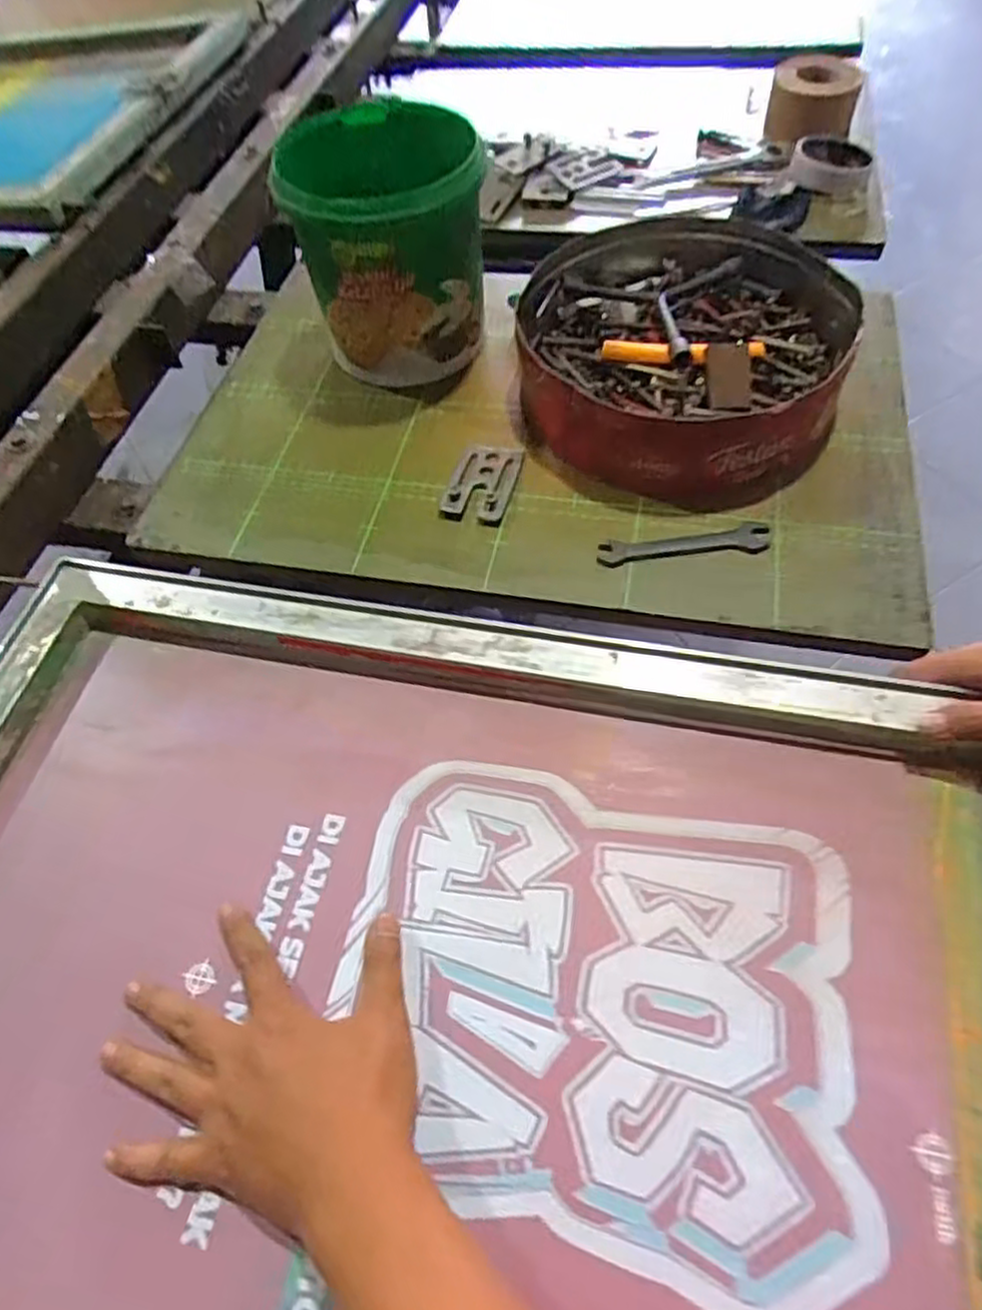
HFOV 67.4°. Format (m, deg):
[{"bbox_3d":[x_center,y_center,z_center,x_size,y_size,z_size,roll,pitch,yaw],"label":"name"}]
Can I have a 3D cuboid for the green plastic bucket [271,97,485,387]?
[{"bbox_3d":[-0.087,-0.337,0.626,0.147,0.170,0.130,15,60,14],"label":"green plastic bucket"}]

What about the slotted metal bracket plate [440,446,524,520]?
[{"bbox_3d":[-0.006,-0.142,0.591,0.051,0.011,0.077,12,59,12],"label":"slotted metal bracket plate"}]

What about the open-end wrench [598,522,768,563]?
[{"bbox_3d":[0.142,-0.083,0.543,0.122,0.004,0.023,-5,57,2],"label":"open-end wrench"}]

